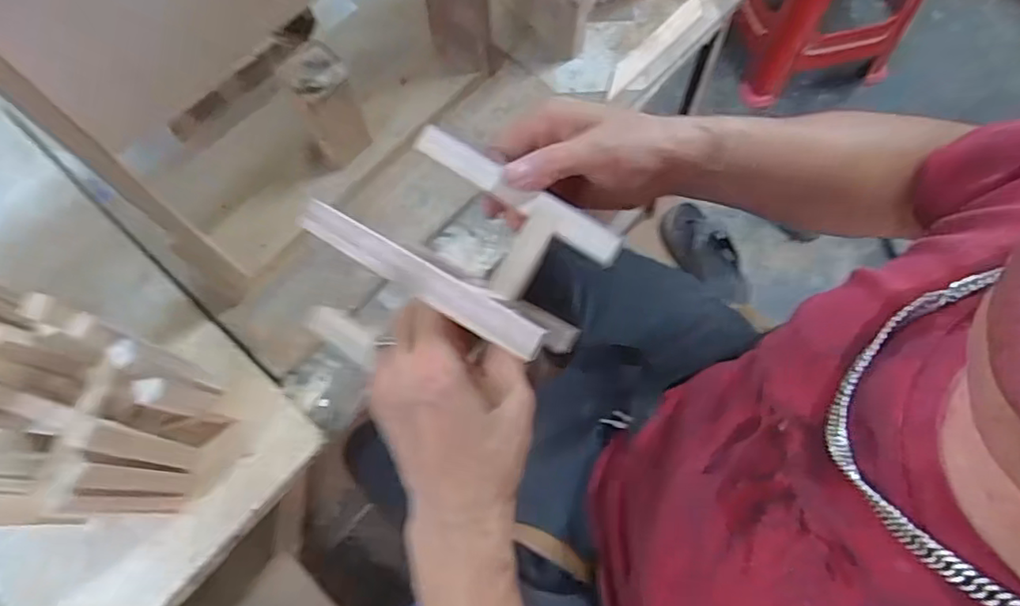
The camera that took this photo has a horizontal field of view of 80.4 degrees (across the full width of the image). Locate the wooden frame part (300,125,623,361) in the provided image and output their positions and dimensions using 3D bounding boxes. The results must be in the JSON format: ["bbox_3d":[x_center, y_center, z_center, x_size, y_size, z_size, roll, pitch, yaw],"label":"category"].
[{"bbox_3d":[-0.022,-0.038,0.354,0.161,0.057,0.115,32,73,12],"label":"wooden frame part"}]

